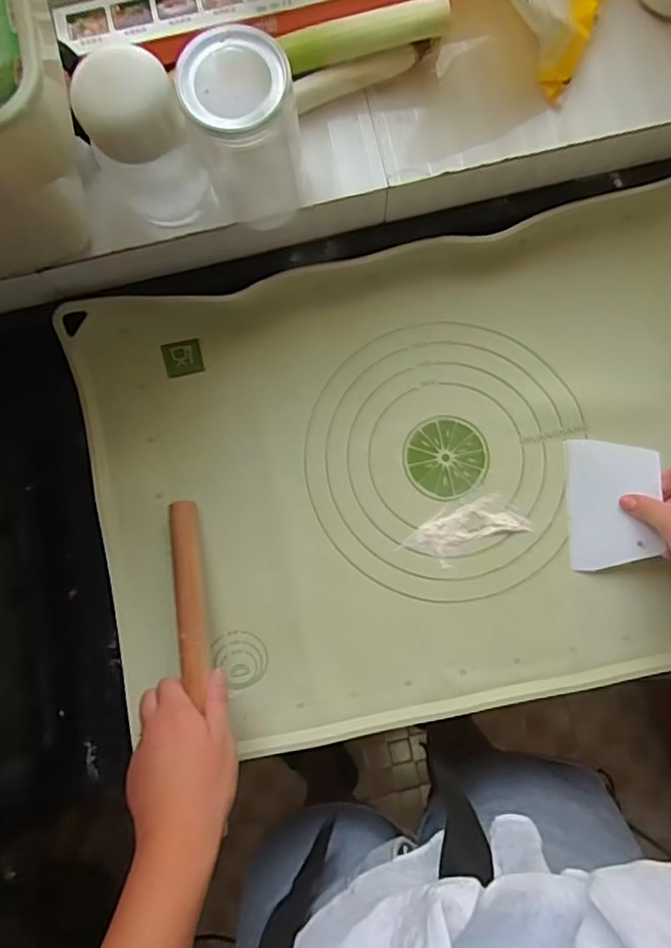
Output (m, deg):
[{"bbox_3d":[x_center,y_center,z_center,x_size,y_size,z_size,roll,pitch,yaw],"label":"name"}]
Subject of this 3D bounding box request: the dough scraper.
[{"bbox_3d":[0.249,0.027,0.526,0.075,0.006,0.115,-4,90,24],"label":"dough scraper"}]

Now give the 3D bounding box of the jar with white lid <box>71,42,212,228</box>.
[{"bbox_3d":[-0.138,-0.238,0.432,0.066,0.122,0.061,0,83,2],"label":"jar with white lid"}]

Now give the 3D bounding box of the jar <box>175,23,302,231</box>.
[{"bbox_3d":[-0.060,-0.238,0.427,0.065,0.128,0.068,0,83,2],"label":"jar"}]

